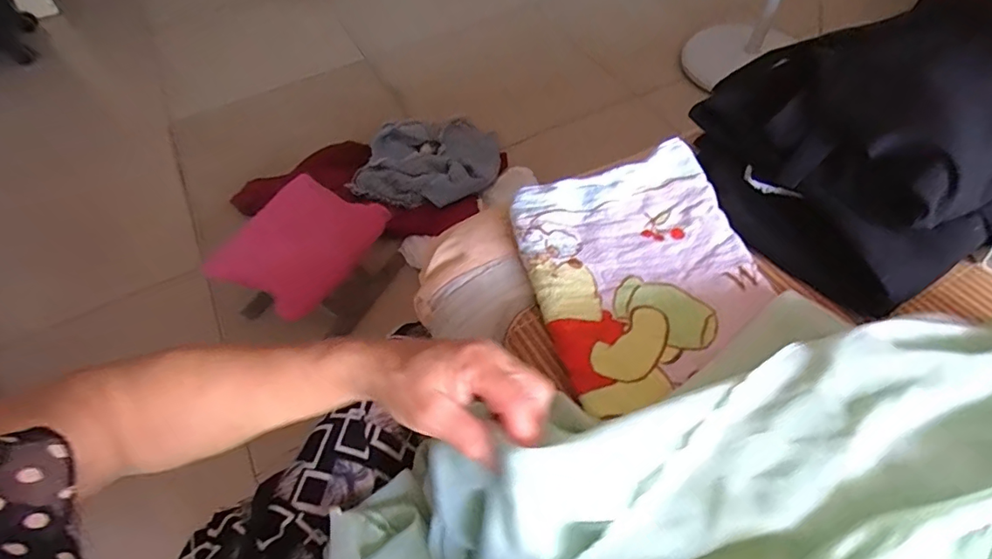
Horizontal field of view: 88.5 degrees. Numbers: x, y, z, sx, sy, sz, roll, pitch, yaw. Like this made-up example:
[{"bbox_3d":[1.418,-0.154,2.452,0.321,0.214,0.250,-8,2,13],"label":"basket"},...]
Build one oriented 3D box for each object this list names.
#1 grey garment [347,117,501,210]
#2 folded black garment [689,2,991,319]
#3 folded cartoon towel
[{"bbox_3d":[-0.154,-0.294,1.209,0.301,0.077,0.300,6,56,8],"label":"grey garment"},{"bbox_3d":[0.365,-0.126,0.484,0.264,0.147,0.276,-14,56,-5],"label":"folded black garment"},{"bbox_3d":[0.131,-0.016,0.457,0.193,0.027,0.232,-15,56,-6],"label":"folded cartoon towel"}]

